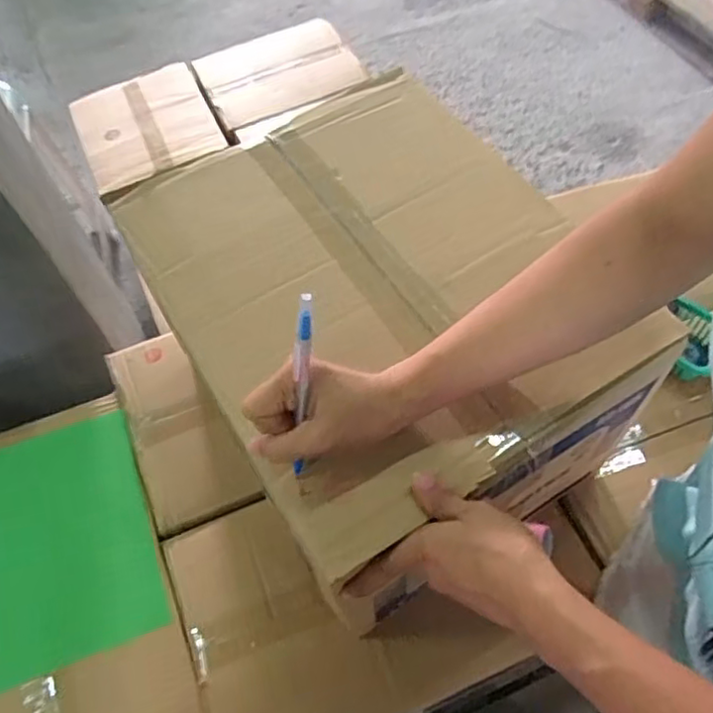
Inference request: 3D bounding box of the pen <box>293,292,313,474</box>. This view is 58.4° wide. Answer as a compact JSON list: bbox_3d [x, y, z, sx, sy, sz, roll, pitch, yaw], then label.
[{"bbox_3d":[-0.035,0.023,0.398,0.009,0.151,0.005,19,41,14],"label":"pen"}]

